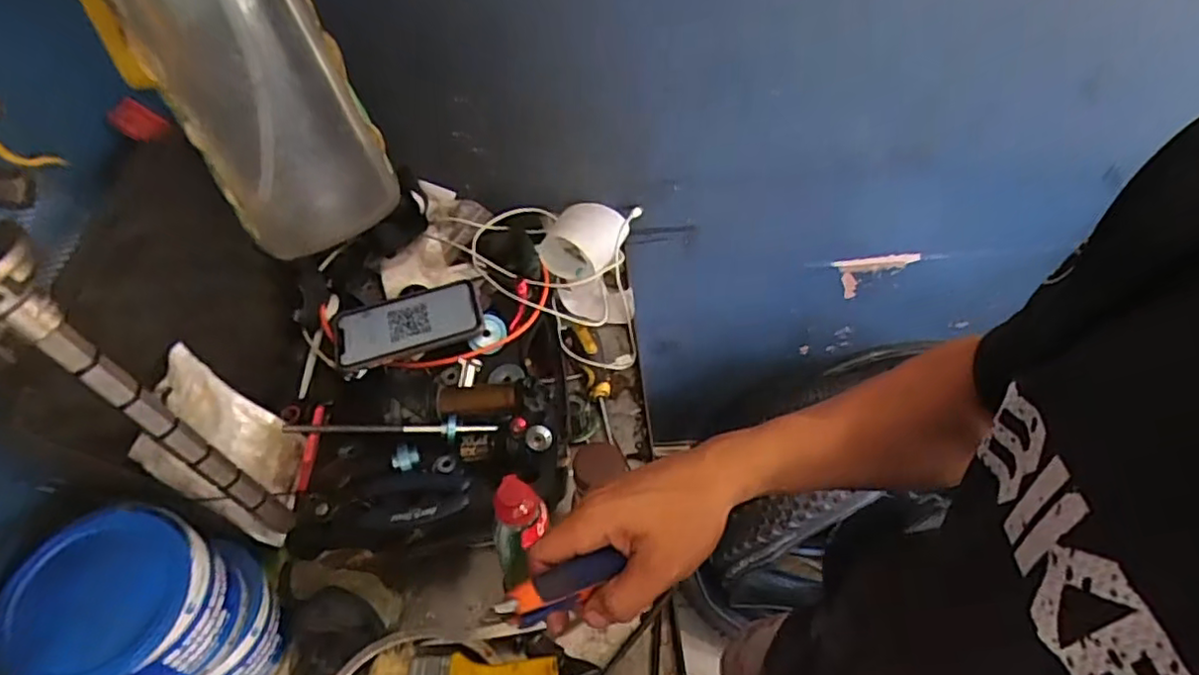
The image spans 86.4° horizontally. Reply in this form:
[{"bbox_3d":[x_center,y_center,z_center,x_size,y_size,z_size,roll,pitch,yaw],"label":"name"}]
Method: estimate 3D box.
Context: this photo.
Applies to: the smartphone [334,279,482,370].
[{"bbox_3d":[-0.198,-0.016,0.654,0.147,0.014,0.079,-14,56,-2],"label":"smartphone"}]

